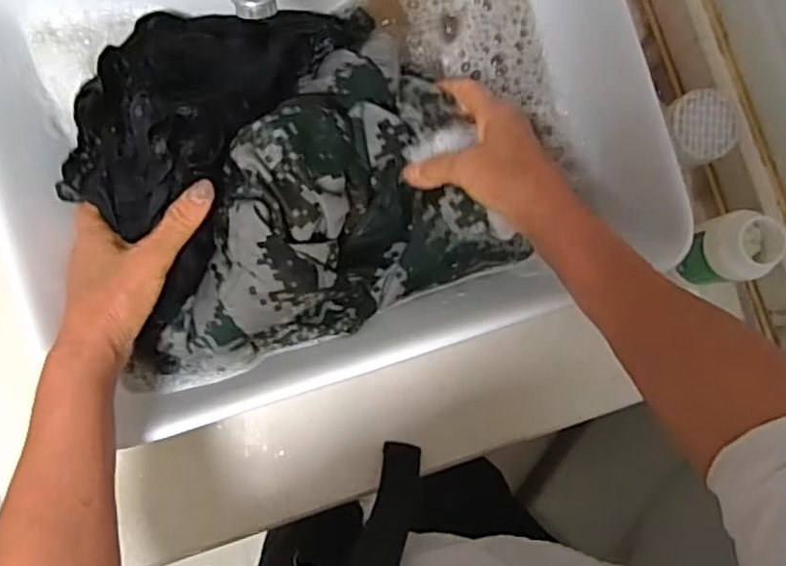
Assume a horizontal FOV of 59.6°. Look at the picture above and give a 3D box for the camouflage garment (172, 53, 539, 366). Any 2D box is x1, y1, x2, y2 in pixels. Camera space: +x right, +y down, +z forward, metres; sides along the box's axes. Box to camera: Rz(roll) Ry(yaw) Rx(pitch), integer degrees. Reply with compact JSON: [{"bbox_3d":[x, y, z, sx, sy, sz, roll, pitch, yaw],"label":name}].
[{"bbox_3d":[-0.059,-0.056,0.501,0.260,0.092,0.184,-24,89,-5],"label":"camouflage garment"}]

